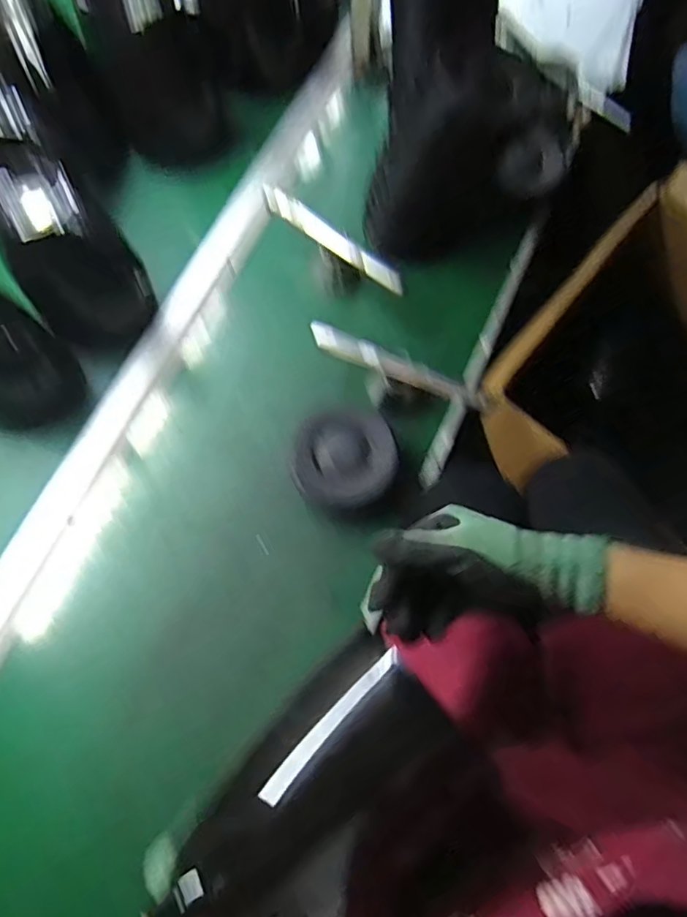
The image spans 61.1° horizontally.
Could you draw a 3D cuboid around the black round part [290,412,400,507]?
[{"bbox_3d":[-0.001,0.003,0.639,0.110,0.041,0.102,0,72,-1],"label":"black round part"}]

